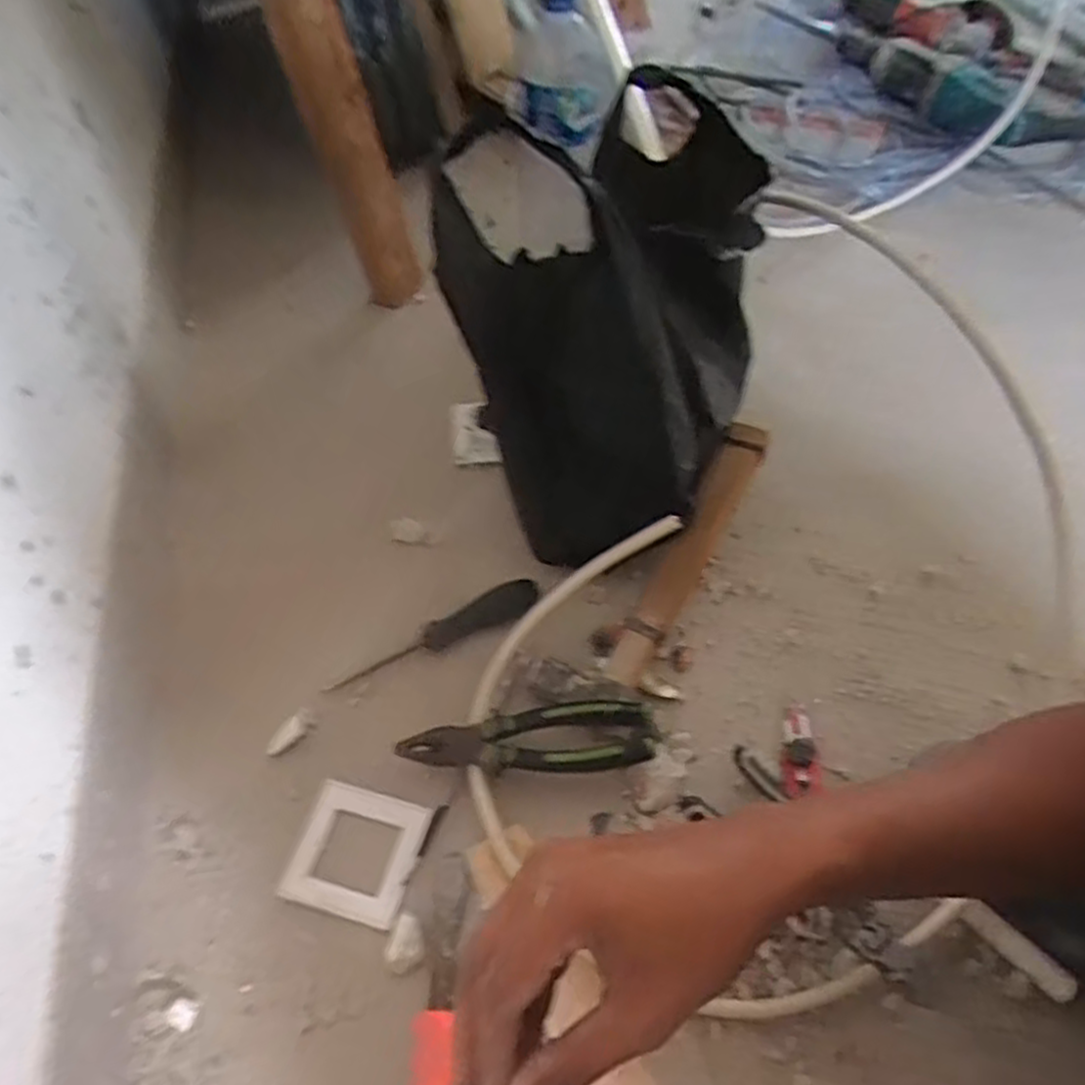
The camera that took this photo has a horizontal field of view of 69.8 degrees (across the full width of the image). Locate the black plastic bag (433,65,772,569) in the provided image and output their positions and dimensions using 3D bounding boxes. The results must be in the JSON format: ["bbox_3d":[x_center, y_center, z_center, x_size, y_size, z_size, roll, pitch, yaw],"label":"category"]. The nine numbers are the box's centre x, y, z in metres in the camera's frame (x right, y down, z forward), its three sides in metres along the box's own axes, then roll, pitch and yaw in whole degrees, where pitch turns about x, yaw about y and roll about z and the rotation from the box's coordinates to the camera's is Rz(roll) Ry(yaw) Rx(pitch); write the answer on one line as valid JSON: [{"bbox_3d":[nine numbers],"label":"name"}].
[{"bbox_3d":[0.064,-0.178,0.663,0.216,0.309,0.289,15,56,11],"label":"black plastic bag"}]

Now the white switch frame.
[{"bbox_3d":[-0.137,0.228,0.575,0.089,0.010,0.087,14,56,10],"label":"white switch frame"}]

